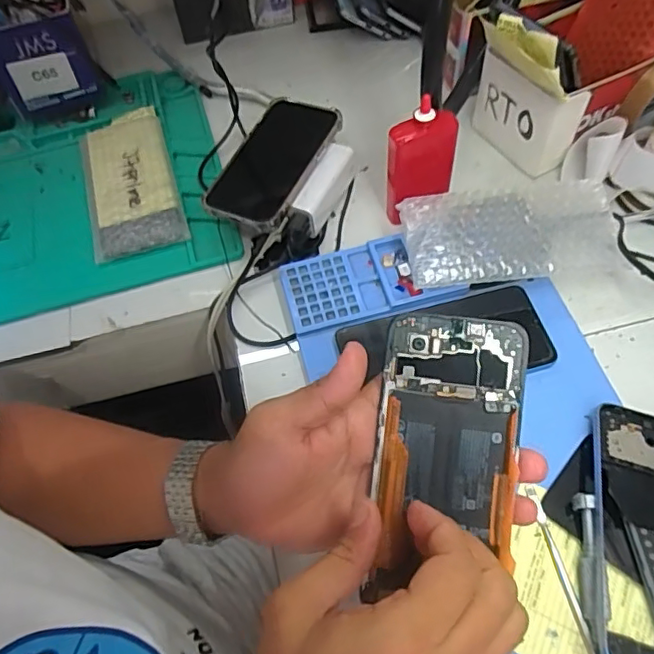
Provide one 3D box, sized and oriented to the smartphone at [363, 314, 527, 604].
[{"bbox_3d":[0.066,0.068,0.307,0.073,0.005,0.147,5,87,7],"label":"smartphone"}]

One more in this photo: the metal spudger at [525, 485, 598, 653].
[{"bbox_3d":[0.159,0.183,0.348,0.009,0.006,0.152,-11,60,-2],"label":"metal spudger"}]

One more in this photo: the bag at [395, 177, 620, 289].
[{"bbox_3d":[0.152,-0.079,0.462,0.176,0.029,0.089,-9,59,-1],"label":"bag"}]

